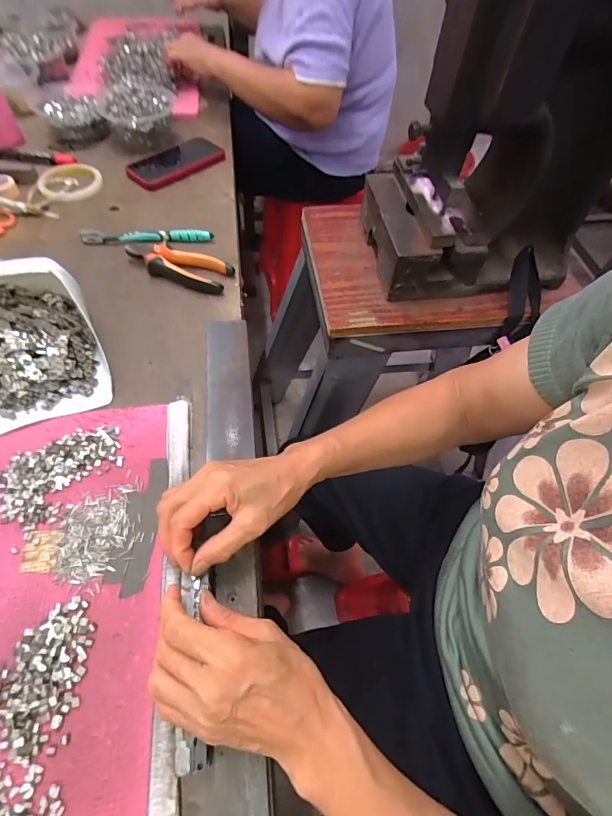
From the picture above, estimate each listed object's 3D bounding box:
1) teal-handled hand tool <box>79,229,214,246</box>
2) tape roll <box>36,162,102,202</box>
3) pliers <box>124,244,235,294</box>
[{"bbox_3d":[-0.233,-0.250,0.603,0.187,0.024,0.013,-2,56,-3],"label":"teal-handled hand tool"},{"bbox_3d":[-0.385,-0.369,0.668,0.095,0.011,0.099,1,56,-1],"label":"tape roll"},{"bbox_3d":[-0.180,-0.194,0.566,0.152,0.027,0.055,15,57,8],"label":"pliers"}]

